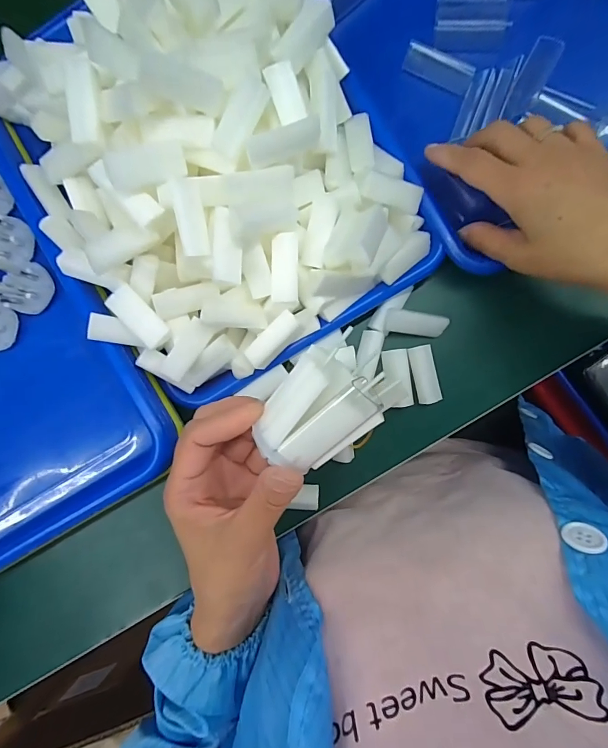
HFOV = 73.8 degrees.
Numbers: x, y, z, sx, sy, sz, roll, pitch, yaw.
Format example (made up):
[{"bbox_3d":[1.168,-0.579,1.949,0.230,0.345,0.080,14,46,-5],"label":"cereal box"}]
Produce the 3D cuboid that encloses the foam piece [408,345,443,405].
[{"bbox_3d":[0.096,0.000,0.319,0.019,0.012,0.045,-14,88,6],"label":"foam piece"}]

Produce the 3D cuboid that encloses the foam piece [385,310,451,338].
[{"bbox_3d":[0.087,-0.039,0.315,0.047,0.010,0.016,8,90,6],"label":"foam piece"}]

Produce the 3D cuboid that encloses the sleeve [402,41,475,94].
[{"bbox_3d":[0.104,-0.236,0.310,0.053,0.012,0.020,28,92,6],"label":"sleeve"}]

